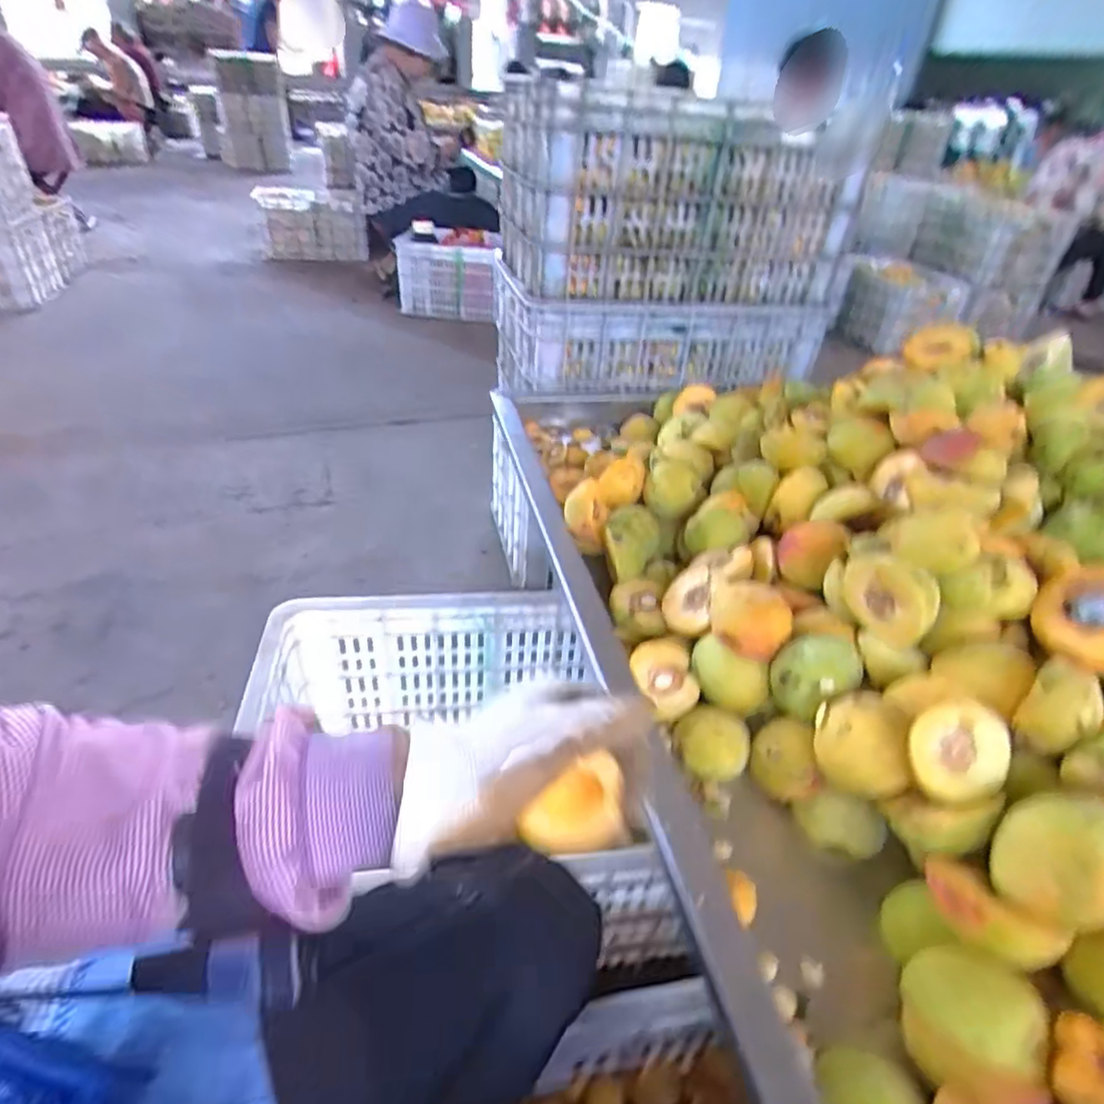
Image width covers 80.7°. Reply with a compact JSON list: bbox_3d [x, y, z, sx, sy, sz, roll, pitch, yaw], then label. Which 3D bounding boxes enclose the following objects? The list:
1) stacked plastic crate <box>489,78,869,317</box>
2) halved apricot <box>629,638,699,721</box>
[{"bbox_3d":[0.178,-0.548,1.003,0.485,0.258,0.268,-6,37,-15],"label":"stacked plastic crate"},{"bbox_3d":[0.085,0.101,0.509,0.045,0.035,0.057,-15,72,-17],"label":"halved apricot"}]

